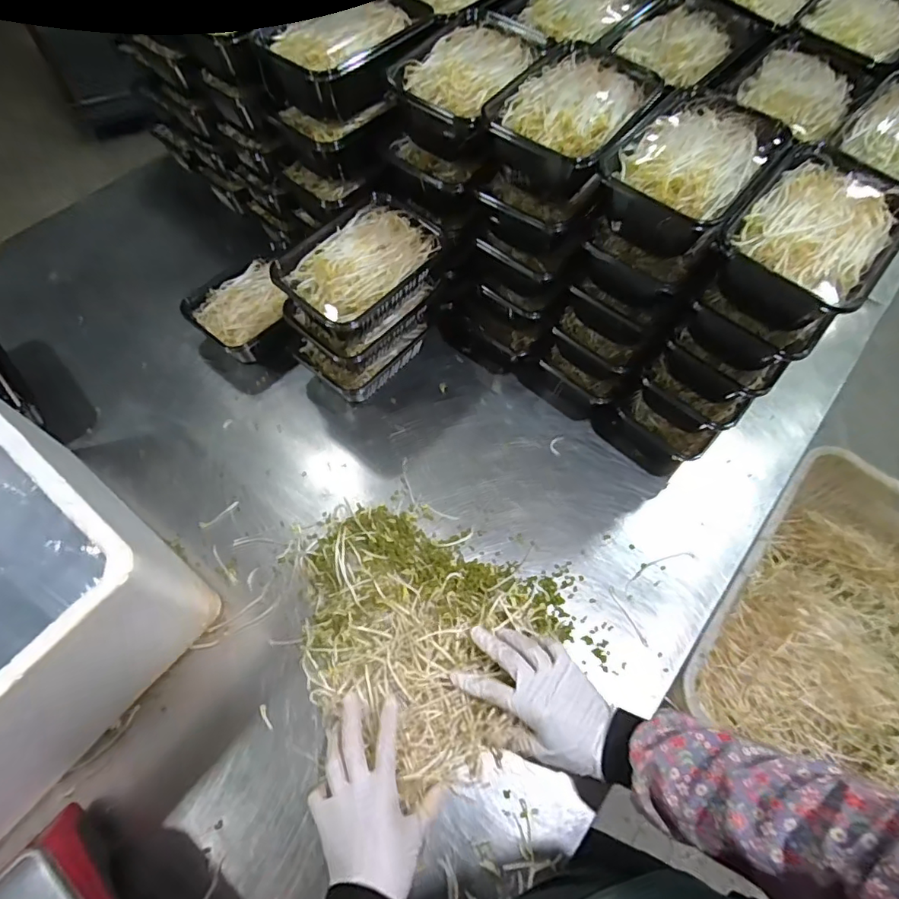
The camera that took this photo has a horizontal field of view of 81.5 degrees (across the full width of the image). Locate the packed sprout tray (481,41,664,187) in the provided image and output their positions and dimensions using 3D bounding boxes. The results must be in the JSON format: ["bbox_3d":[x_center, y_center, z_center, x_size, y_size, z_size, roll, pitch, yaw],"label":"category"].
[{"bbox_3d":[0.124,-0.335,0.536,0.131,0.065,0.179,29,66,12],"label":"packed sprout tray"}]

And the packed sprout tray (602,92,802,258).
[{"bbox_3d":[0.230,-0.261,0.513,0.130,0.076,0.187,34,67,14],"label":"packed sprout tray"}]

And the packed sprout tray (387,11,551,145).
[{"bbox_3d":[0.019,-0.400,0.560,0.123,0.045,0.177,28,66,11],"label":"packed sprout tray"}]

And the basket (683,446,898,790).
[{"bbox_3d":[0.685,0.326,0.919,0.421,0.212,0.549,37,68,15],"label":"basket"}]

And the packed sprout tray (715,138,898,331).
[{"bbox_3d":[0.325,-0.186,0.473,0.118,0.071,0.168,40,69,16],"label":"packed sprout tray"}]

